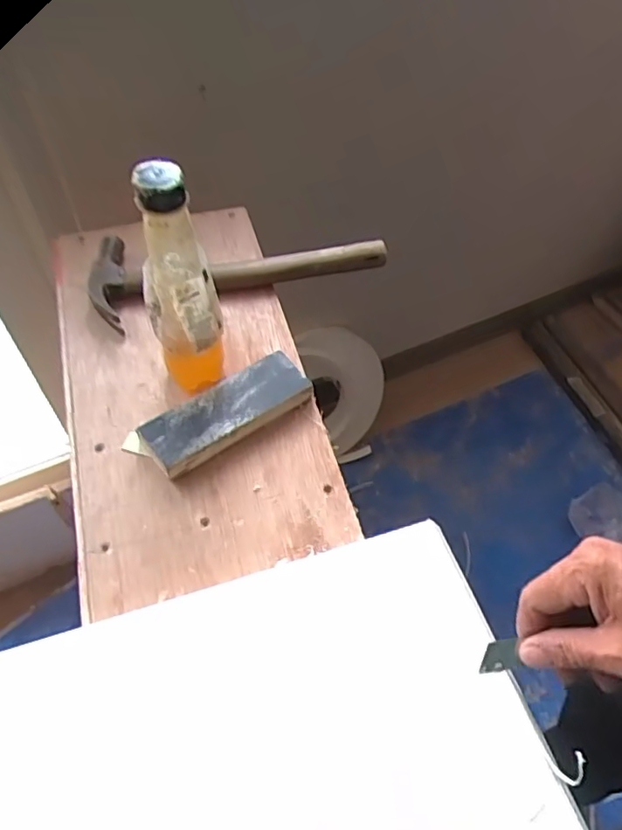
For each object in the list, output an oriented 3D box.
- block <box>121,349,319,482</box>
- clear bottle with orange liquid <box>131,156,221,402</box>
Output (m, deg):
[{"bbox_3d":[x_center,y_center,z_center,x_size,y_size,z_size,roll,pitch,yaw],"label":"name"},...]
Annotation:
[{"bbox_3d":[-0.072,-0.001,0.479,0.146,0.020,0.053,-30,63,-21],"label":"block"},{"bbox_3d":[-0.096,-0.091,0.431,0.054,0.190,0.049,-13,58,-11],"label":"clear bottle with orange liquid"}]

